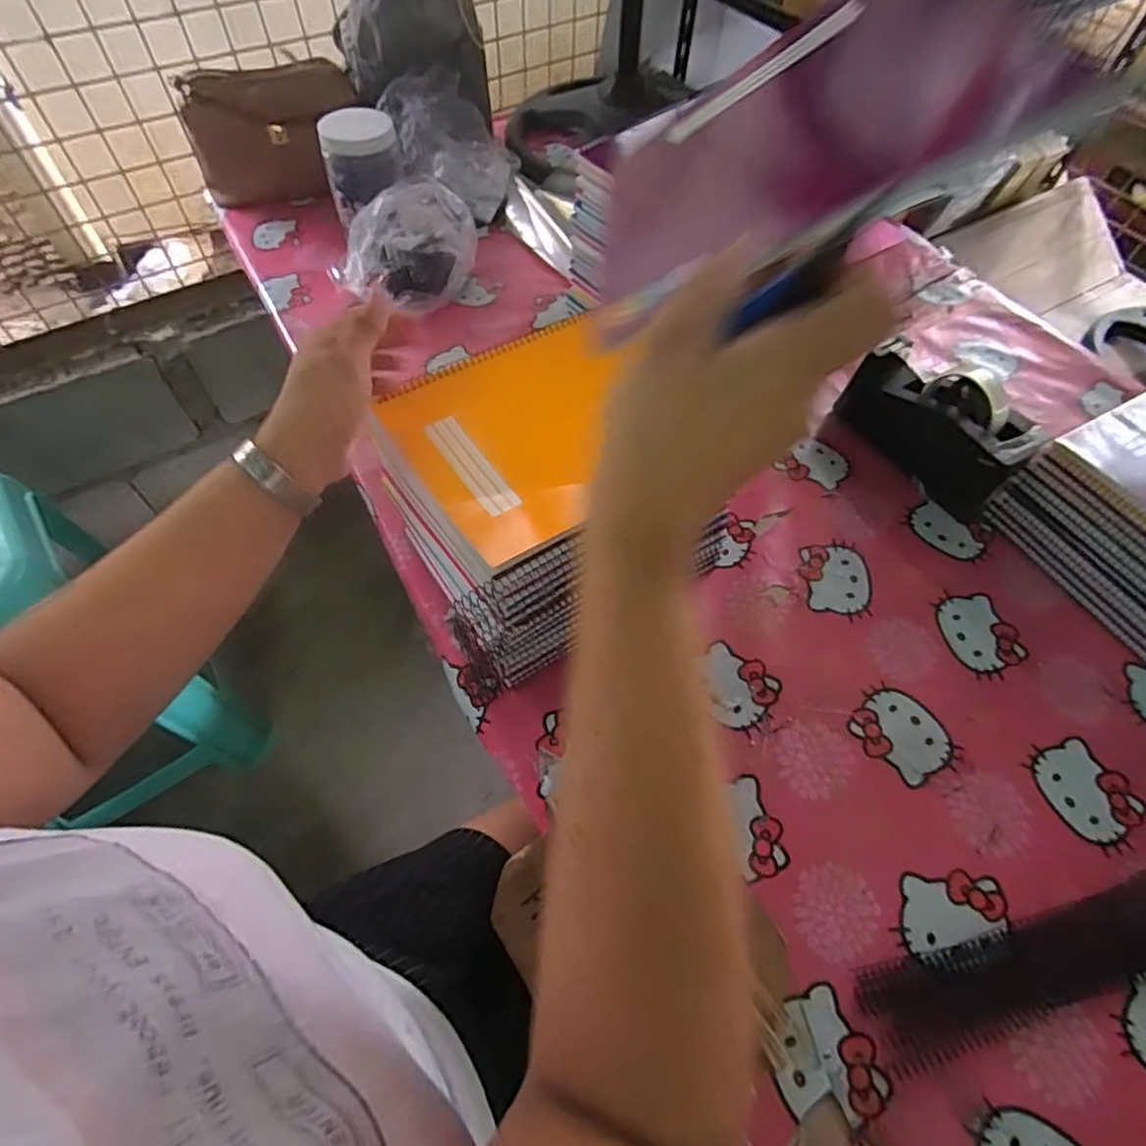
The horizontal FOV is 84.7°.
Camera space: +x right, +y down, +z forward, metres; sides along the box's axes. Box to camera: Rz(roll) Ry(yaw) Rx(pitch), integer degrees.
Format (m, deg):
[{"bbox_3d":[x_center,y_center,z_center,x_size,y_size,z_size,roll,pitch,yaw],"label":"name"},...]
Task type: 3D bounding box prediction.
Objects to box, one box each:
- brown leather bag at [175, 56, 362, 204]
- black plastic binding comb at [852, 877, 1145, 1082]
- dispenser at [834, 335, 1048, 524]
[{"bbox_3d":[-0.441,-0.643,0.935,0.236,0.147,0.094,-3,59,-3],"label":"brown leather bag"},{"bbox_3d":[0.342,0.283,0.451,0.270,0.015,0.061,-12,60,-8],"label":"black plastic binding comb"},{"bbox_3d":[0.389,-0.161,0.678,0.070,0.104,0.200,-30,64,-18],"label":"dispenser"}]

